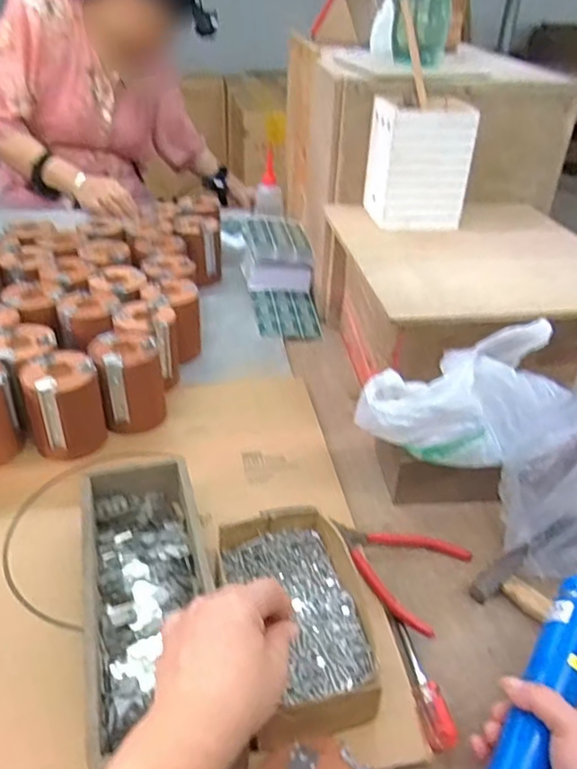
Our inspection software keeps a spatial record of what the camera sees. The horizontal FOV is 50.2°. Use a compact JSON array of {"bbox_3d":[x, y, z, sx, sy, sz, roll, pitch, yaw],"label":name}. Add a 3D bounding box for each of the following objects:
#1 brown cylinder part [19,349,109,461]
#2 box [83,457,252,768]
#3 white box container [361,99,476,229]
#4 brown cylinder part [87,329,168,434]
[{"bbox_3d":[-0.252,0.020,0.694,0.078,0.096,0.078,-14,37,-23],"label":"brown cylinder part"},{"bbox_3d":[-0.116,0.174,0.520,0.098,0.065,0.260,-7,35,-14],"label":"box"},{"bbox_3d":[0.169,-0.294,0.819,0.109,0.141,0.115,-5,34,-11],"label":"white box container"},{"bbox_3d":[-0.189,-0.004,0.738,0.076,0.103,0.079,-9,35,-17],"label":"brown cylinder part"}]

